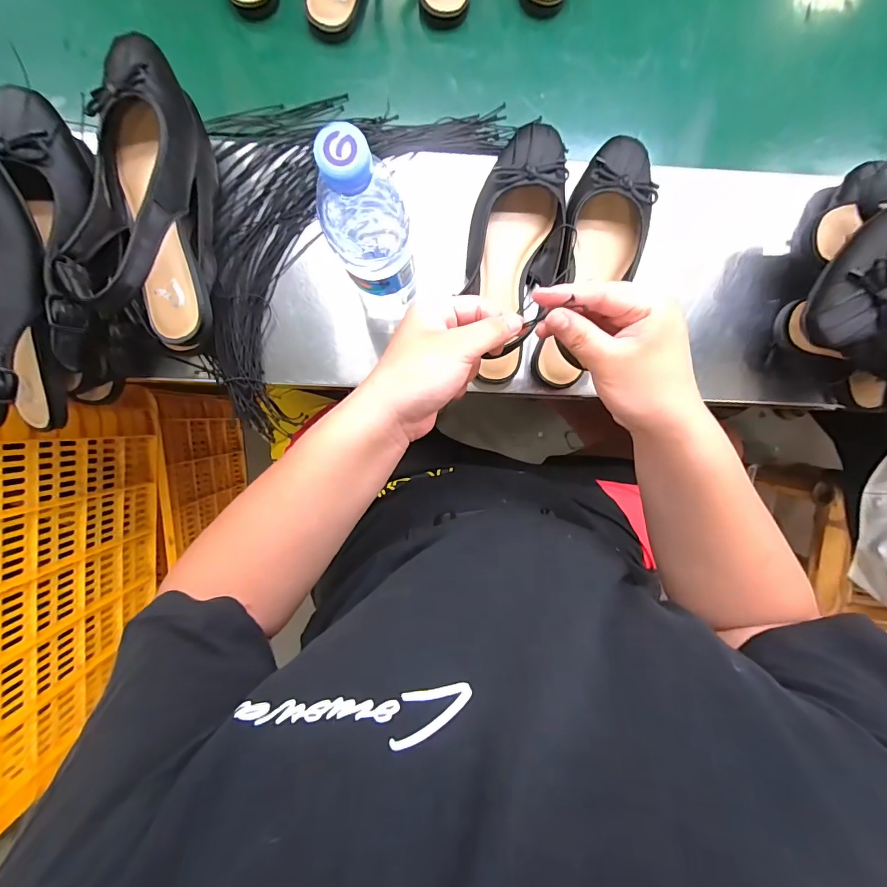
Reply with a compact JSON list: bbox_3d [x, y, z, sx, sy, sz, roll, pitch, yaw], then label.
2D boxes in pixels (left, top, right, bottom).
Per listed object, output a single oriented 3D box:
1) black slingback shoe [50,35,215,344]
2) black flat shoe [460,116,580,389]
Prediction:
[{"bbox_3d":[-0.258,-0.206,0.333,0.090,0.076,0.236,-4,94,-1],"label":"black slingback shoe"},{"bbox_3d":[0.072,-0.181,0.401,0.091,0.048,0.235,7,99,-2],"label":"black flat shoe"}]

